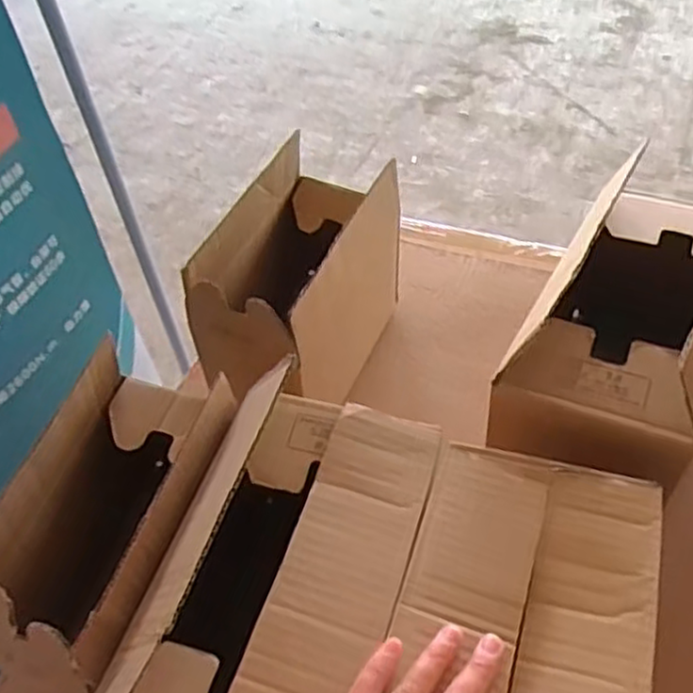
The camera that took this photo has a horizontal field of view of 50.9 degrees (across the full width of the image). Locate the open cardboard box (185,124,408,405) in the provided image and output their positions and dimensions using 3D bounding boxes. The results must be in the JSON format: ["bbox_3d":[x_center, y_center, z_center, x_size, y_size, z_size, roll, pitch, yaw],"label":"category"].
[{"bbox_3d":[-0.039,-0.043,0.629,0.110,0.160,0.214,18,54,19],"label":"open cardboard box"}]

